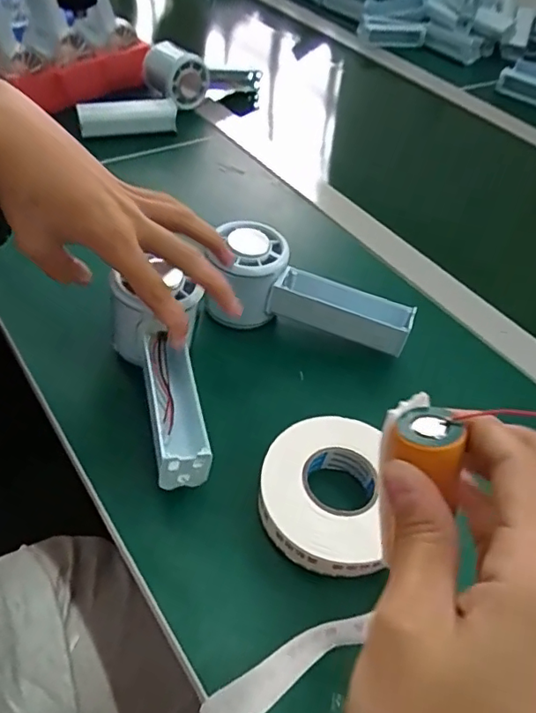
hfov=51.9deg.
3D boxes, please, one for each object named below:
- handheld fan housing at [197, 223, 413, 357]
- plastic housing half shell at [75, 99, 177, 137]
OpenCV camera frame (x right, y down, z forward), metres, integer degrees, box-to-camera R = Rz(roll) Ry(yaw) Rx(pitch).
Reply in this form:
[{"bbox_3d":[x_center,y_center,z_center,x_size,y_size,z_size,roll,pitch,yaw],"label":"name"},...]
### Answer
[{"bbox_3d":[0.030,-0.050,0.393,0.146,0.057,0.049,12,48,4],"label":"handheld fan housing"},{"bbox_3d":[-0.151,-0.257,0.596,0.101,0.034,0.015,-5,13,-4],"label":"plastic housing half shell"}]

